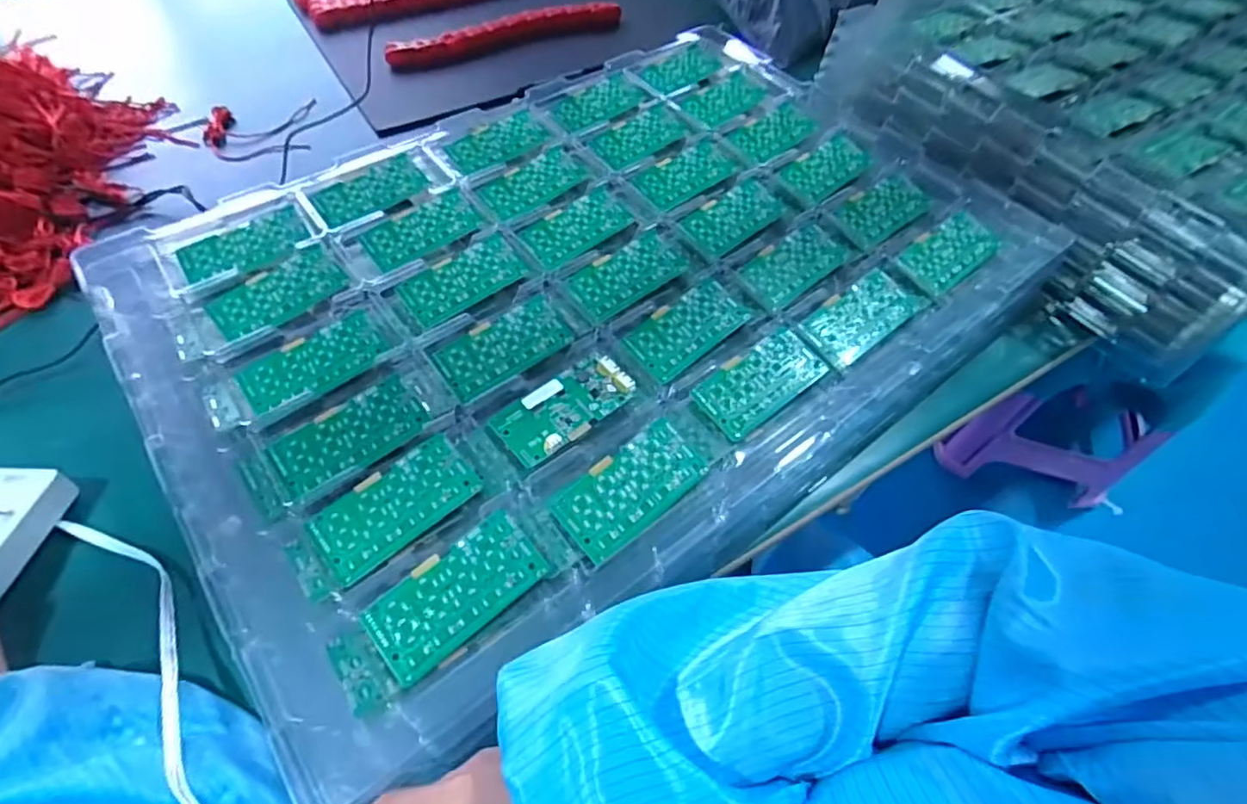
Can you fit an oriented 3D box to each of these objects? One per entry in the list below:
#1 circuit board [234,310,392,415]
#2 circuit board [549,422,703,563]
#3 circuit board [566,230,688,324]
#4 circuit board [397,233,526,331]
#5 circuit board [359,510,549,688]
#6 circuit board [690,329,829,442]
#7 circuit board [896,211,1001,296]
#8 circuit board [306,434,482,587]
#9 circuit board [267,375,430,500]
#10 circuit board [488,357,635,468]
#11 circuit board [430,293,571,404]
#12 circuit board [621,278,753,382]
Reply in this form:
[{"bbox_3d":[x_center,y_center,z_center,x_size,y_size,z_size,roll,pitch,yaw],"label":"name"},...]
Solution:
[{"bbox_3d":[-0.211,-0.028,0.414,0.093,0.007,0.045,-32,64,-21],"label":"circuit board"},{"bbox_3d":[0.005,0.052,0.374,0.094,0.010,0.044,-36,66,-23],"label":"circuit board"},{"bbox_3d":[0.005,-0.100,0.474,0.096,0.006,0.048,-32,64,-21],"label":"circuit board"},{"bbox_3d":[-0.122,-0.094,0.464,0.094,0.004,0.051,-35,65,-22],"label":"circuit board"},{"bbox_3d":[-0.091,0.106,0.335,0.093,0.012,0.046,-35,65,-22],"label":"circuit board"},{"bbox_3d":[0.096,-0.015,0.420,0.093,0.007,0.047,-33,65,-21],"label":"circuit board"},{"bbox_3d":[0.269,-0.125,0.495,0.086,0.006,0.047,-34,65,-22],"label":"circuit board"},{"bbox_3d":[-0.135,0.062,0.360,0.093,0.004,0.046,-36,72,-19],"label":"circuit board"},{"bbox_3d":[-0.173,0.021,0.381,0.091,0.005,0.043,-32,64,-21],"label":"circuit board"},{"bbox_3d":[-0.039,0.003,0.403,0.093,0.006,0.045,-32,64,-21],"label":"circuit board"},{"bbox_3d":[-0.084,-0.040,0.428,0.093,0.004,0.049,-34,65,-22],"label":"circuit board"},{"bbox_3d":[0.048,-0.056,0.445,0.097,0.004,0.047,-38,66,-23],"label":"circuit board"}]

